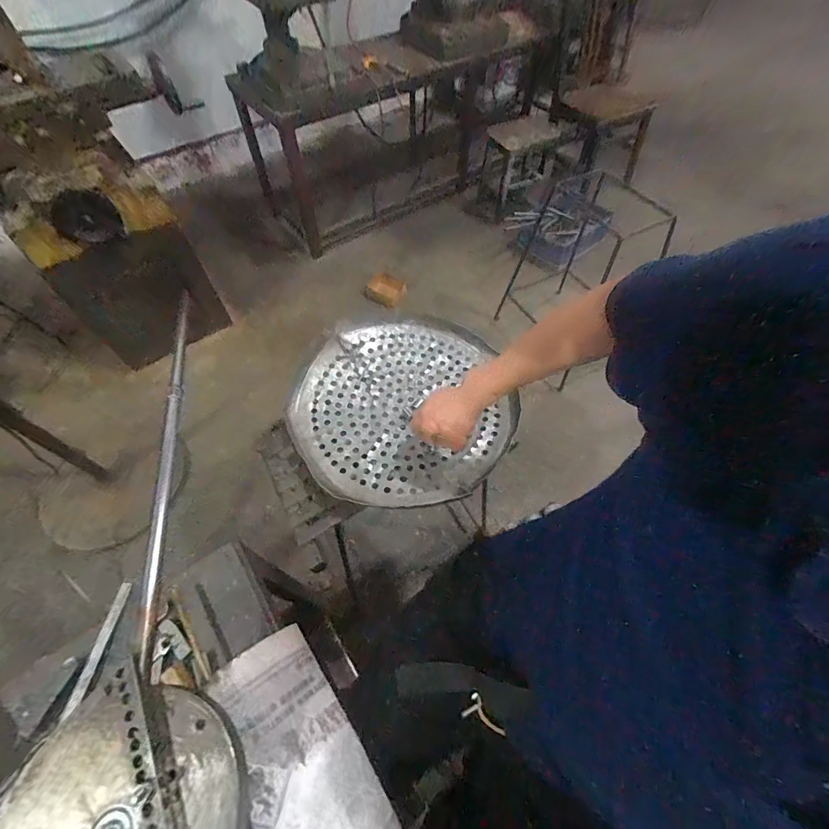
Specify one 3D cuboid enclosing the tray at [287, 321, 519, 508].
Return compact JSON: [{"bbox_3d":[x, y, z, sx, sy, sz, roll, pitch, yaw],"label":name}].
[{"bbox_3d":[-0.024,-0.018,0.694,0.364,0.038,0.366,0,58,1],"label":"tray"}]

